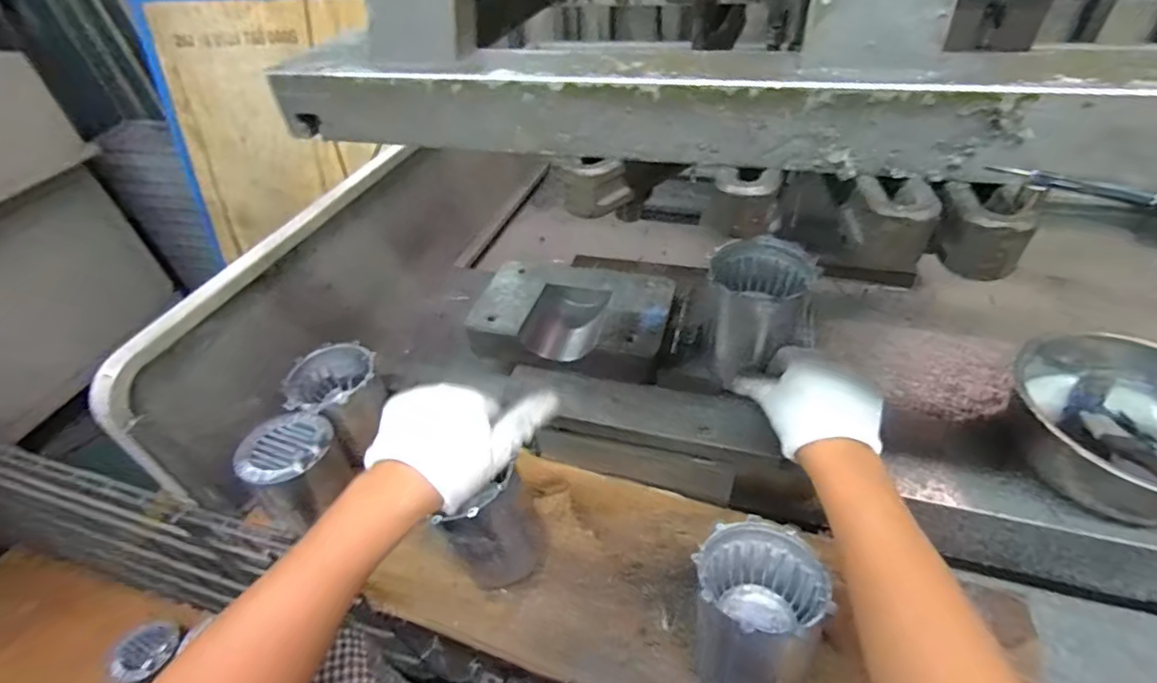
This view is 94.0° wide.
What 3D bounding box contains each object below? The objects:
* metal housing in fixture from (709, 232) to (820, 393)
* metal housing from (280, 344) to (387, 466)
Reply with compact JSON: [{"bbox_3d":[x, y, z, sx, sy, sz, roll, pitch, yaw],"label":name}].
[{"bbox_3d":[0.170,-0.028,0.520,0.085,0.116,0.084,15,46,23],"label":"metal housing in fixture"},{"bbox_3d":[-0.268,0.055,0.594,0.093,0.053,0.104,-17,43,-12],"label":"metal housing"}]

